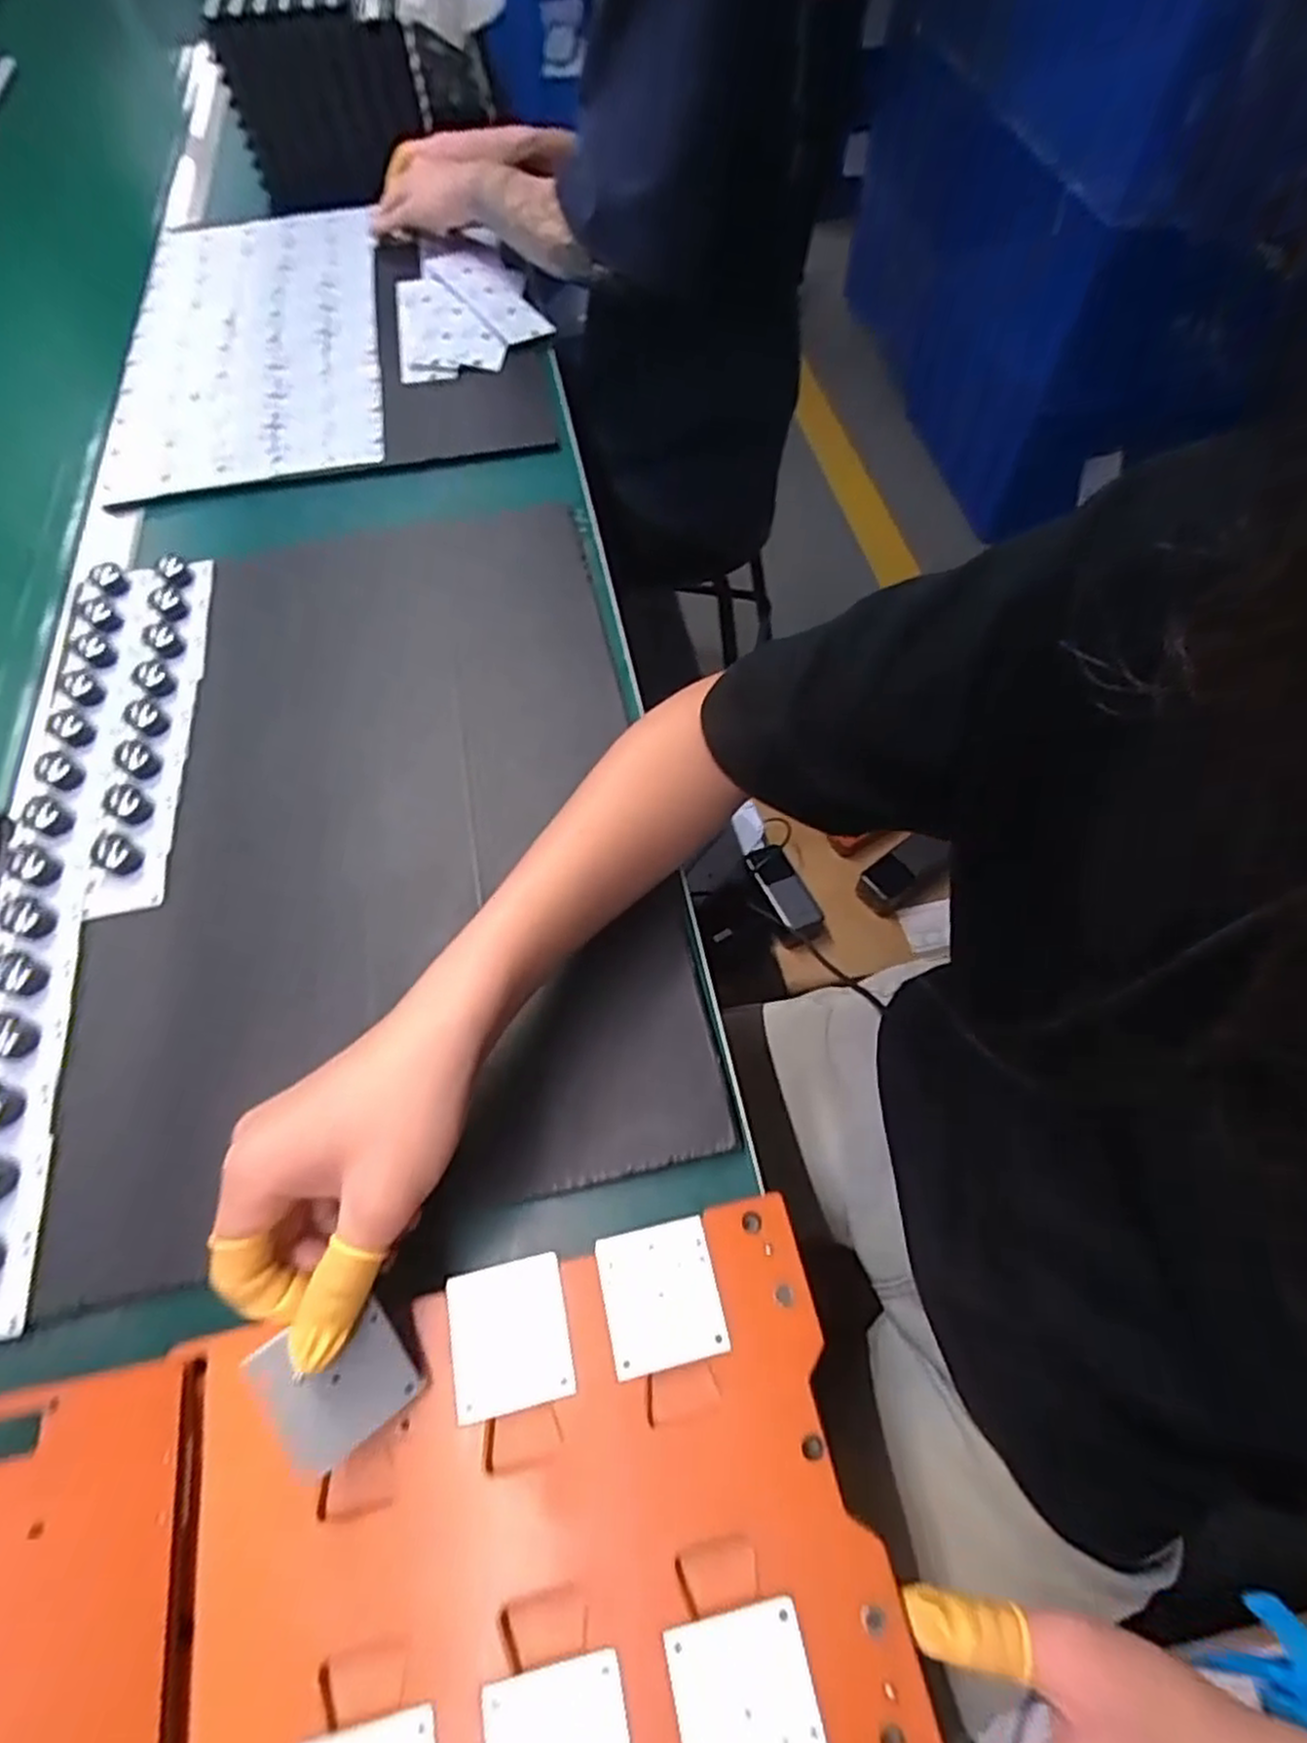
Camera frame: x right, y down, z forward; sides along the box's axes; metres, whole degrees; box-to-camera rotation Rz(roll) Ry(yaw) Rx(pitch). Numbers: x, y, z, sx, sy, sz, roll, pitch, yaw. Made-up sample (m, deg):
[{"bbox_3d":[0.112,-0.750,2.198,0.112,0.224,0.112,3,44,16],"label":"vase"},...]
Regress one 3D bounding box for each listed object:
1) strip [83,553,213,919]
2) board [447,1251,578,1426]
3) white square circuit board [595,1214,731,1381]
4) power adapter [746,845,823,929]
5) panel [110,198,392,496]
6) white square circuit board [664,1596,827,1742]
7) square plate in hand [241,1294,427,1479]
[{"bbox_3d":[-0.320,-0.105,0.482,0.040,0.014,0.281,-9,61,-5],"label":"strip"},{"bbox_3d":[-0.056,0.179,0.293,0.044,0.004,0.049,-13,62,-6],"label":"board"},{"bbox_3d":[0.003,0.166,0.297,0.044,0.004,0.048,-11,62,-5],"label":"white square circuit board"},{"bbox_3d":[0.171,0.022,1.001,0.046,0.027,0.118,-31,83,-16],"label":"power adapter"},{"bbox_3d":[-0.382,-0.524,0.727,0.228,0.011,0.475,-10,61,-6],"label":"panel"},{"bbox_3d":[0.030,0.266,0.239,0.044,0.004,0.047,-12,62,-5],"label":"white square circuit board"},{"bbox_3d":[-0.110,0.177,0.266,0.044,0.005,0.046,-29,79,-38],"label":"square plate in hand"}]

